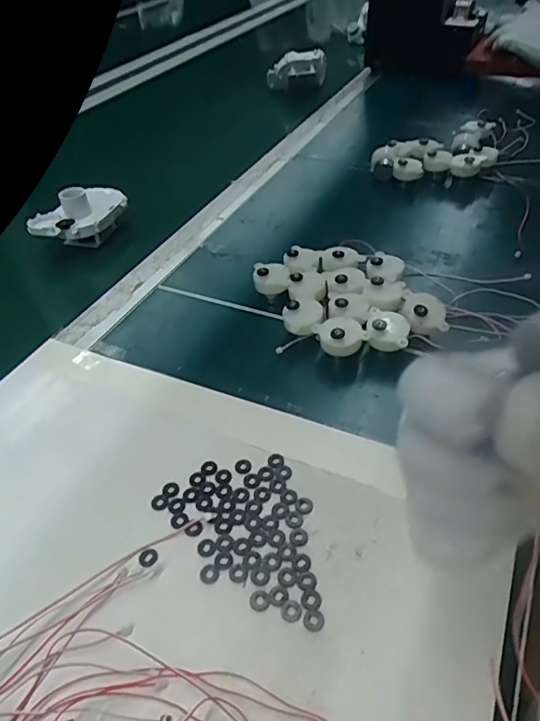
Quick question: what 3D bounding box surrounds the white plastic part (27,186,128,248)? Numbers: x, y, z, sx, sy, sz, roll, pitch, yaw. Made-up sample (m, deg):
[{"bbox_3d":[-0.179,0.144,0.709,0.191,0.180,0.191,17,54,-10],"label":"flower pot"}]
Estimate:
[{"bbox_3d":[-0.197,-0.149,0.541,0.103,0.056,0.046,-31,50,-24],"label":"white plastic part"}]

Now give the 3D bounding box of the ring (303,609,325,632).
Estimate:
[{"bbox_3d":[0.023,0.132,0.262,0.011,0.004,0.010,-3,44,3],"label":"ring"}]

